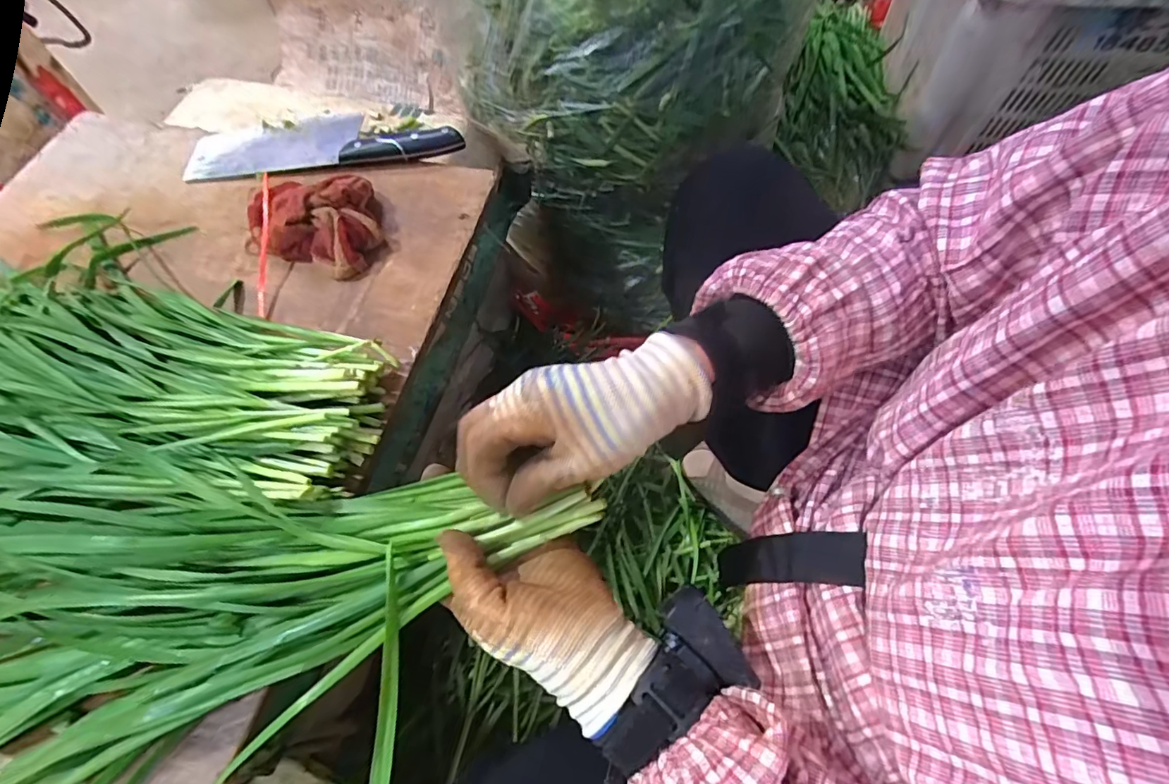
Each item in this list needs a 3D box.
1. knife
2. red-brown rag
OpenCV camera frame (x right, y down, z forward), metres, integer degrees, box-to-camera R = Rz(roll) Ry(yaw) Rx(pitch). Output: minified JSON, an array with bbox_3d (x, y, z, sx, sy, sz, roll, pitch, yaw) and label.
[{"bbox_3d":[-0.270,-0.266,0.537,0.284,0.031,0.085,-6,64,1],"label":"knife"},{"bbox_3d":[-0.243,-0.167,0.473,0.134,0.044,0.099,21,67,13],"label":"red-brown rag"}]

